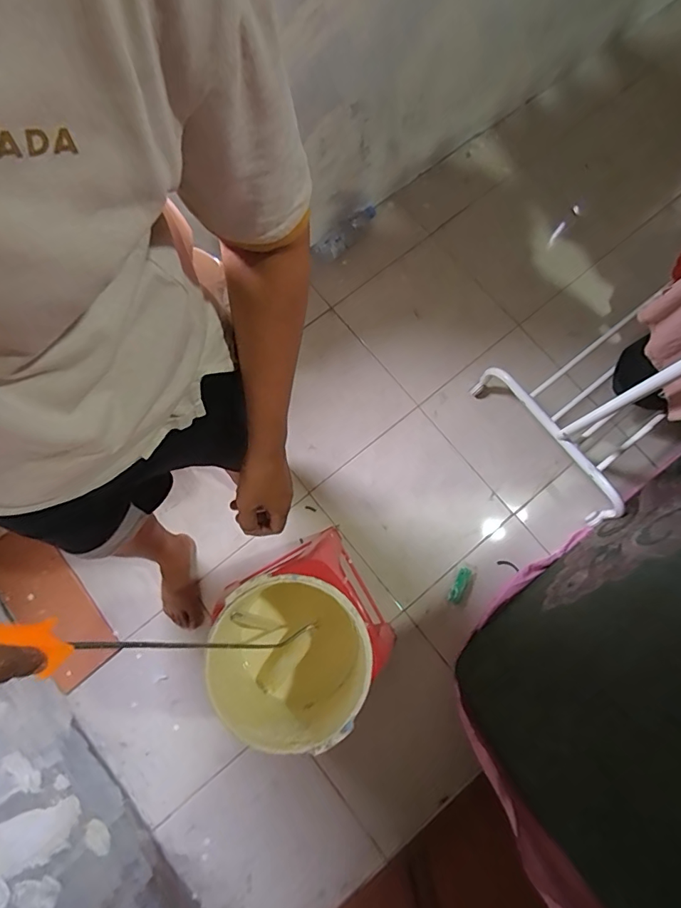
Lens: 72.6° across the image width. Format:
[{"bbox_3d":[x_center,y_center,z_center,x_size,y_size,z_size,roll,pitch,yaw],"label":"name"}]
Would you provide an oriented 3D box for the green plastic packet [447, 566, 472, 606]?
[{"bbox_3d":[0.321,0.354,1.244,0.038,0.011,0.101,27,78,6],"label":"green plastic packet"}]

